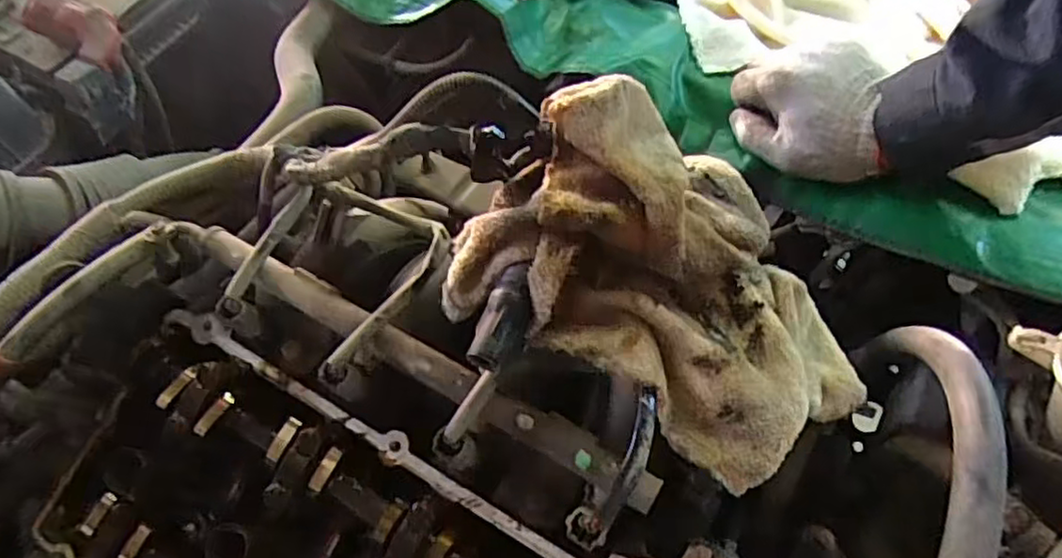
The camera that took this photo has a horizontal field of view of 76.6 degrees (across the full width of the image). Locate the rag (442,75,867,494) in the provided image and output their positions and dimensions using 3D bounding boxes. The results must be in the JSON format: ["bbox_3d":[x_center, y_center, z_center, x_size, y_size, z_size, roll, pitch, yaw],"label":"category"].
[{"bbox_3d":[0.087,-0.009,0.372,0.221,0.107,0.172,31,66,20],"label":"rag"}]

